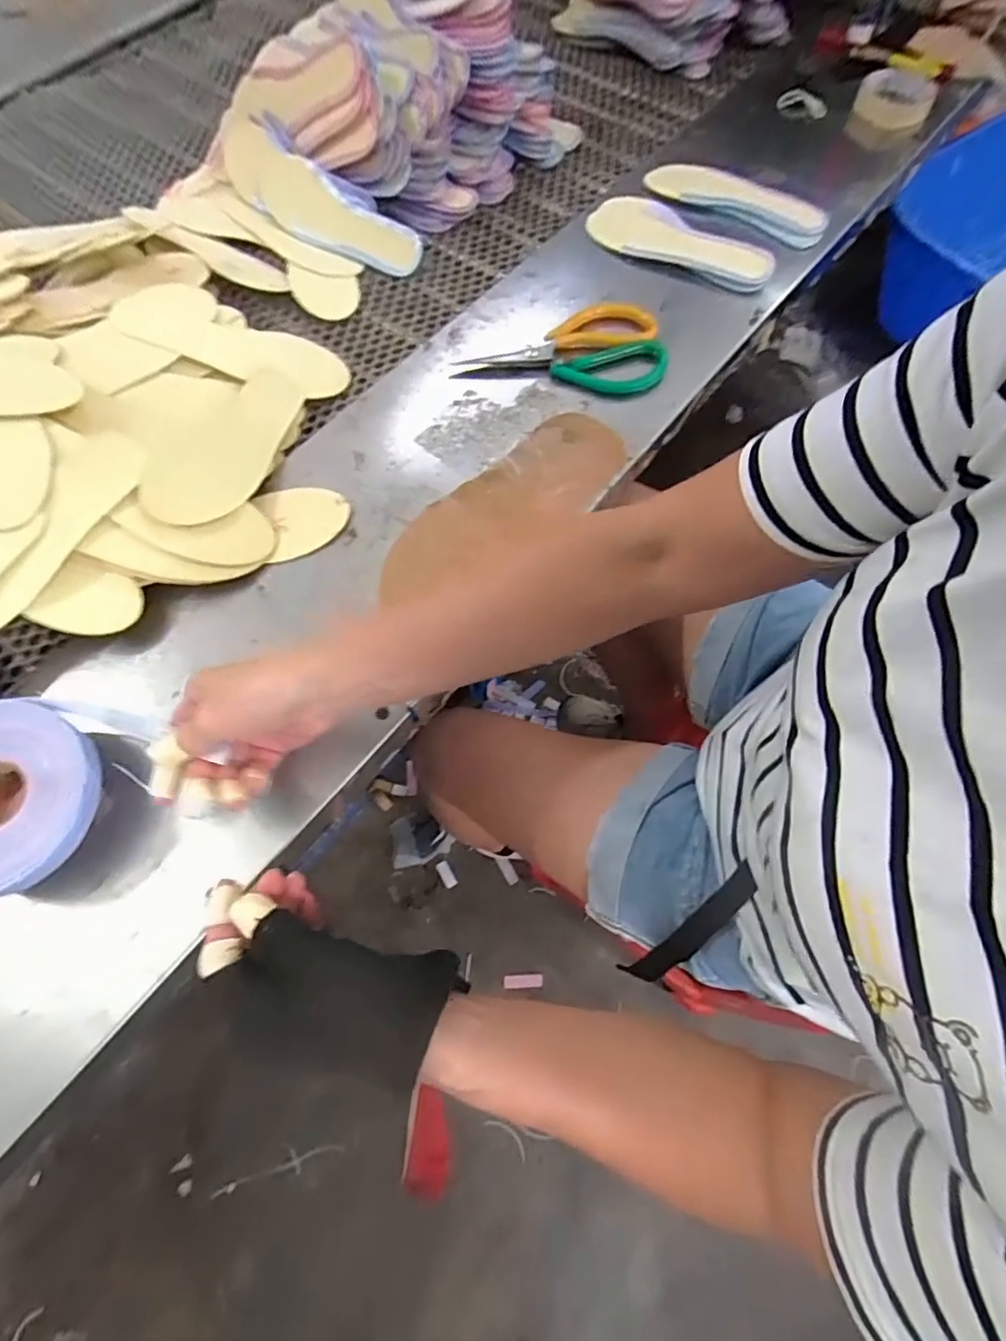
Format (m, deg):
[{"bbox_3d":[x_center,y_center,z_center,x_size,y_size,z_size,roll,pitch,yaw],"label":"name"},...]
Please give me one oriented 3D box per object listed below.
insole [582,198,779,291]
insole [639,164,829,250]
[{"bbox_3d":[0.174,-0.429,0.570,0.191,0.028,0.082,33,72,13],"label":"insole"},{"bbox_3d":[0.245,-0.496,0.592,0.192,0.011,0.072,34,72,13],"label":"insole"}]

